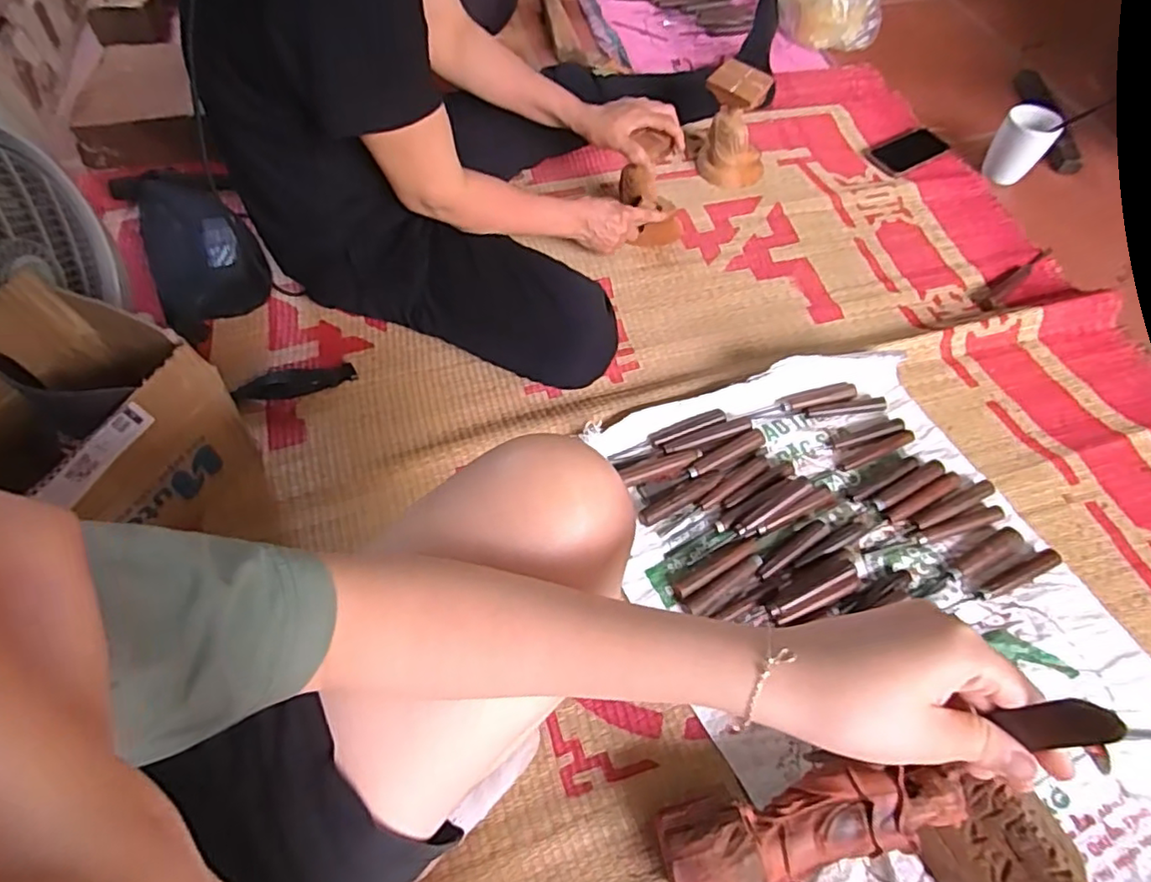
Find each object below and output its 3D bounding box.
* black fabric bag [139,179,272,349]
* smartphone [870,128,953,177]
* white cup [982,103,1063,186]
[{"bbox_3d":[-0.544,-0.279,0.900,0.139,0.086,0.263,-25,62,-15],"label":"black fabric bag"},{"bbox_3d":[0.614,-0.537,1.128,0.137,0.017,0.079,-28,64,-16],"label":"smartphone"},{"bbox_3d":[0.768,-0.511,1.055,0.085,0.095,0.071,36,66,18],"label":"white cup"}]

